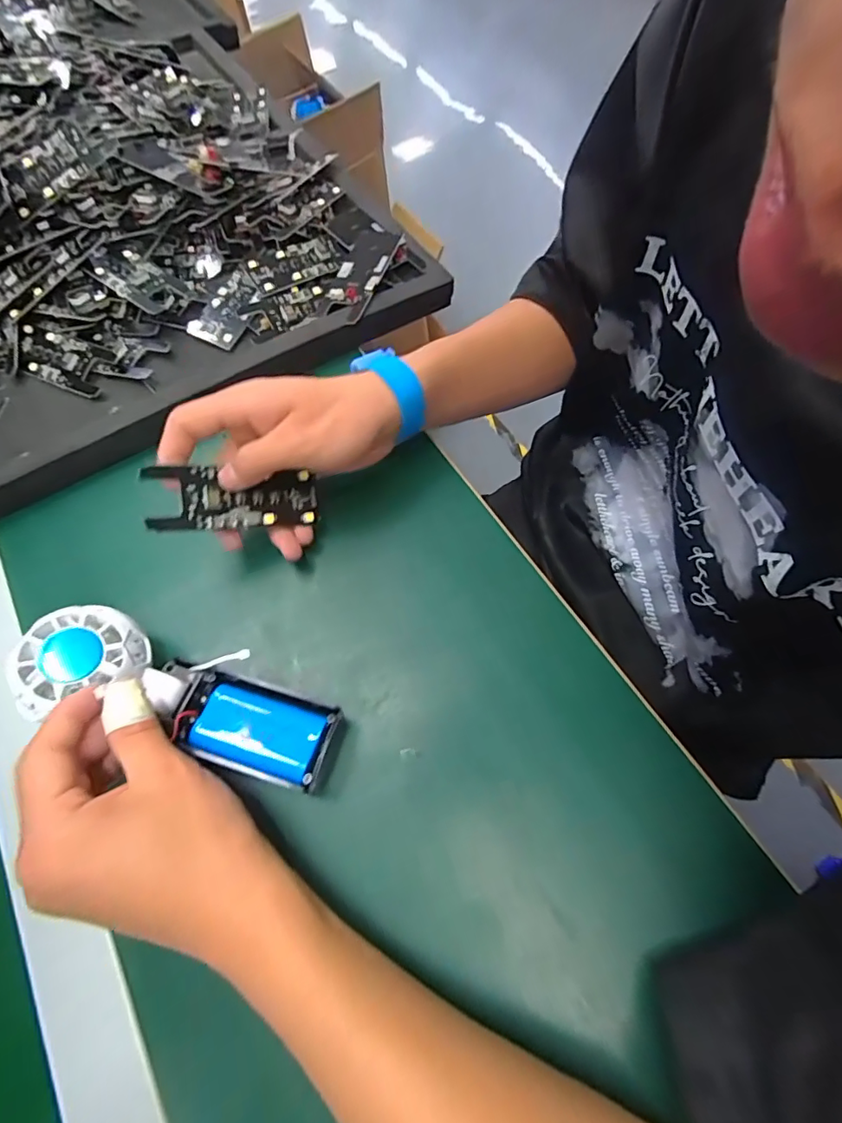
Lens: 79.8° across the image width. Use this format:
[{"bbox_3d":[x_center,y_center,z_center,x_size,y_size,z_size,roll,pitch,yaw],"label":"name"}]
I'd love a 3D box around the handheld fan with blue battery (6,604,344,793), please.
[{"bbox_3d":[-0.125,0.073,0.267,0.162,0.033,0.057,24,68,-4],"label":"handheld fan with blue battery"}]

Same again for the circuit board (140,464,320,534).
[{"bbox_3d":[-0.111,-0.039,0.305,0.098,0.006,0.037,-5,87,-31],"label":"circuit board"}]

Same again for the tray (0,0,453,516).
[{"bbox_3d":[-0.320,-0.388,0.451,0.425,0.090,0.653,-29,68,-9],"label":"tray"}]

